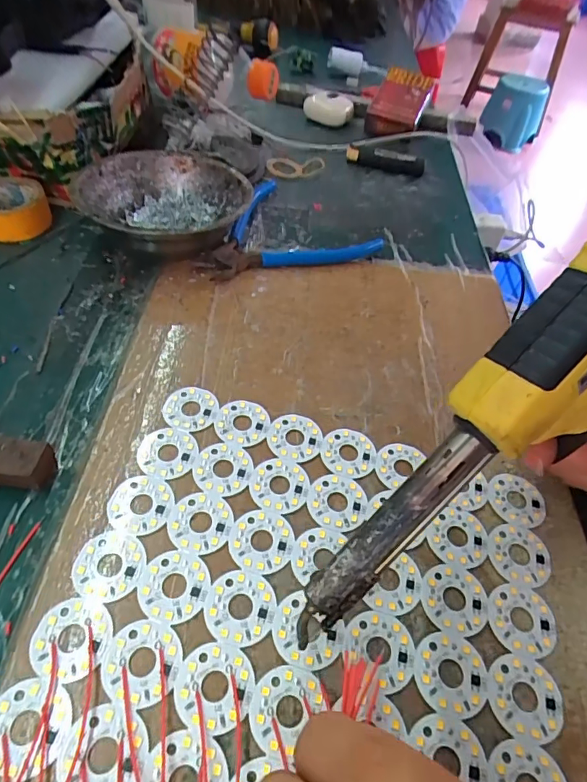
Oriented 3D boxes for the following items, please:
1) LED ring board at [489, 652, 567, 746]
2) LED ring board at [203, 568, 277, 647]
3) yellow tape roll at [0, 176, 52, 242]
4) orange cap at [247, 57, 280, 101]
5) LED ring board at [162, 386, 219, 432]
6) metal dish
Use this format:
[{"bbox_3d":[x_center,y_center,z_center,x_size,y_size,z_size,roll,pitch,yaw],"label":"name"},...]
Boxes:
[{"bbox_3d":[0.095,0.124,0.193,0.030,0.004,0.030,14,51,5],"label":"LED ring board"},{"bbox_3d":[-0.023,0.092,0.205,0.030,0.004,0.030,6,51,-1],"label":"LED ring board"},{"bbox_3d":[-0.216,-0.139,0.361,0.053,0.025,0.054,3,51,-4],"label":"yellow tape roll"},{"bbox_3d":[-0.029,-0.296,0.447,0.028,0.036,0.025,-2,51,-8],"label":"orange cap"},{"bbox_3d":[-0.058,0.009,0.268,0.030,0.004,0.030,0,51,-6],"label":"LED ring board"},{"bbox_3d":[-0.097,-0.138,0.362,0.119,0.042,0.120,3,51,-4],"label":"metal dish"}]

